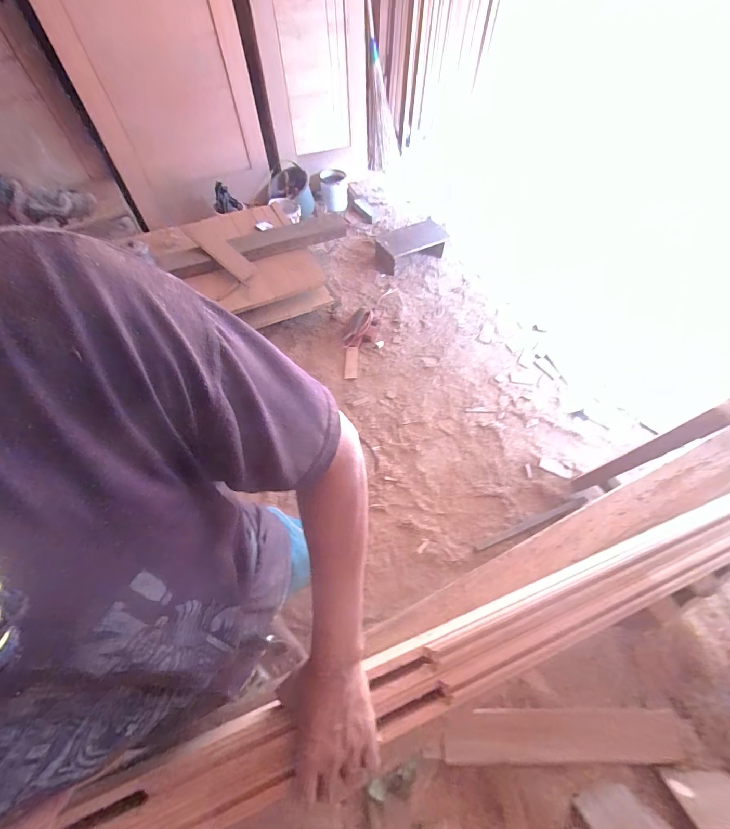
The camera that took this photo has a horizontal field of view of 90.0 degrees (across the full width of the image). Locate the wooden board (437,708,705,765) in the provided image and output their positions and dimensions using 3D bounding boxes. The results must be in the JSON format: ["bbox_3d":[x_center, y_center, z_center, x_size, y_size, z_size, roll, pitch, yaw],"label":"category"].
[{"bbox_3d":[0.527,0.845,0.957,0.635,0.025,0.109,0,49,1],"label":"wooden board"}]

